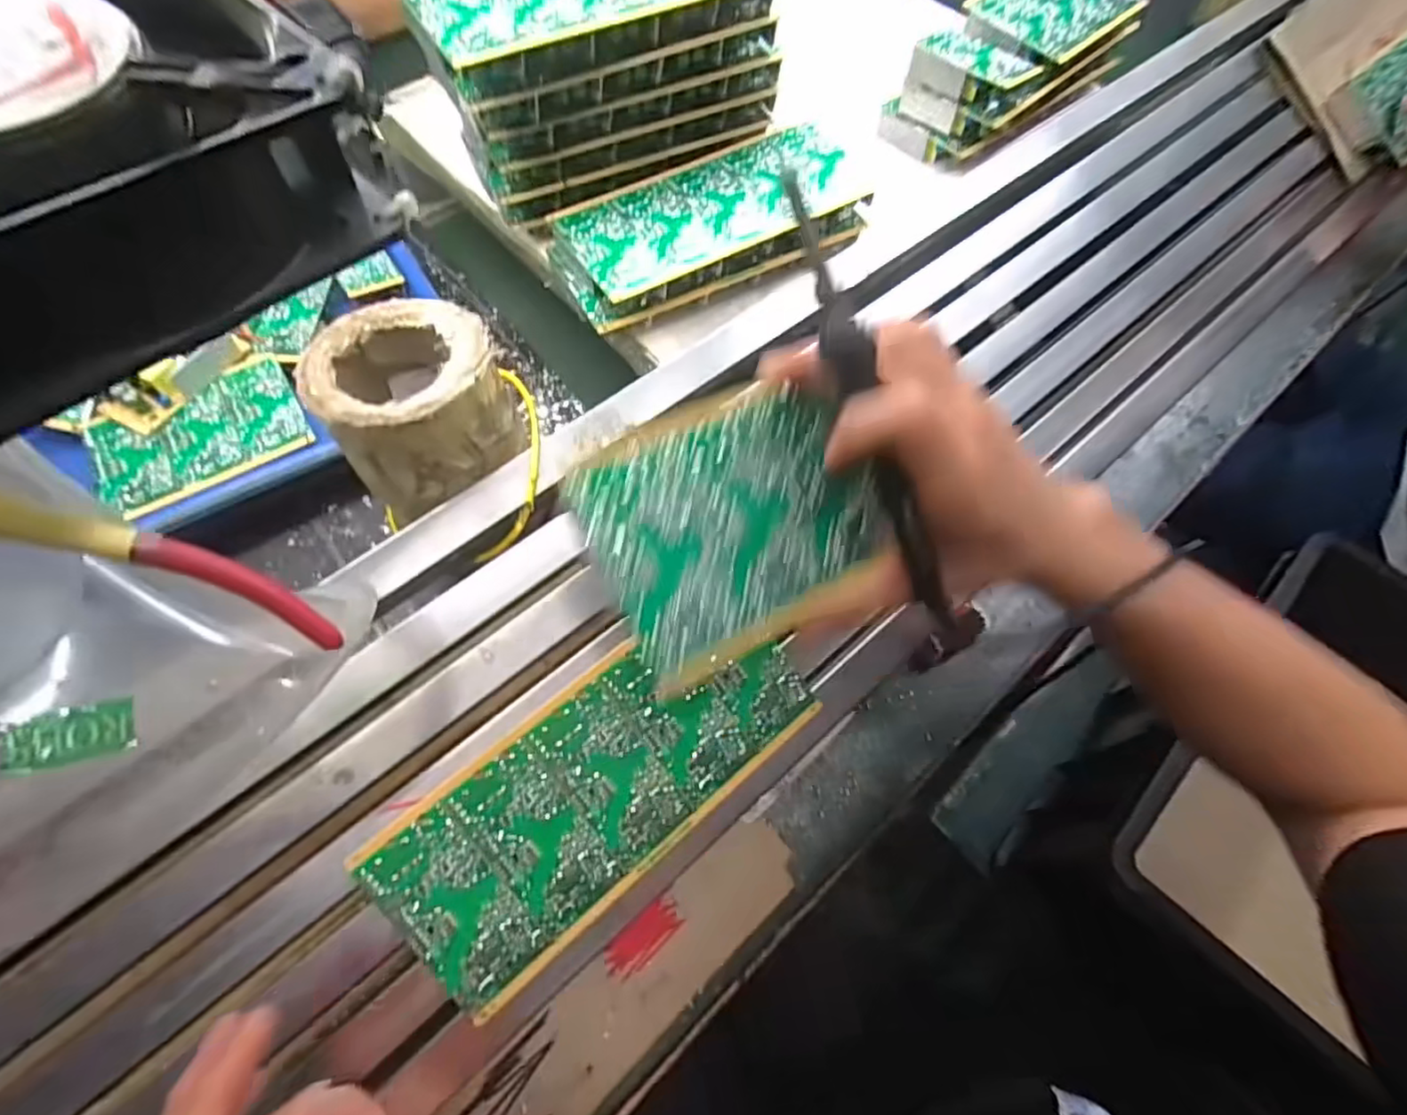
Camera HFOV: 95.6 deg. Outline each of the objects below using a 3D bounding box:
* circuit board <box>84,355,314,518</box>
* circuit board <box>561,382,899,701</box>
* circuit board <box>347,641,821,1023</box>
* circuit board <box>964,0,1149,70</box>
[{"bbox_3d":[-0.347,-0.084,0.441,0.130,0.008,0.087,-34,70,-16],"label":"circuit board"},{"bbox_3d":[0.015,-0.018,0.263,0.123,0.004,0.095,-29,93,-20],"label":"circuit board"},{"bbox_3d":[-0.046,0.108,0.314,0.212,0.004,0.094,-38,95,-18],"label":"circuit board"},{"bbox_3d":[0.278,-0.441,0.514,0.131,0.011,0.098,-38,71,-17],"label":"circuit board"}]

